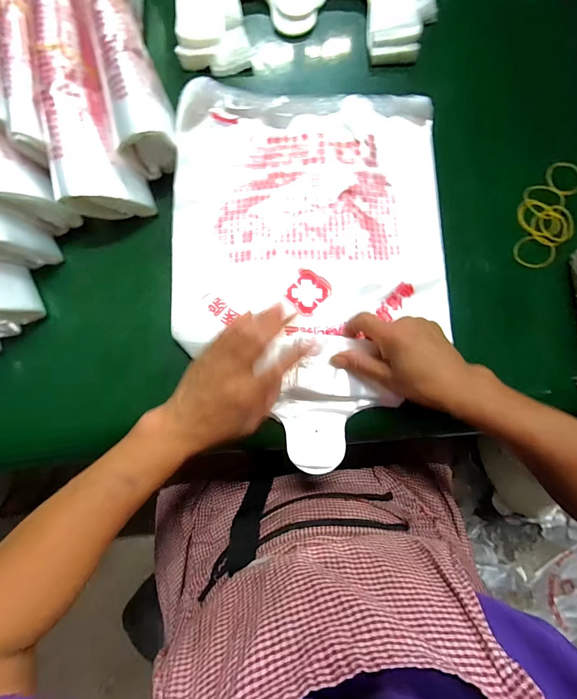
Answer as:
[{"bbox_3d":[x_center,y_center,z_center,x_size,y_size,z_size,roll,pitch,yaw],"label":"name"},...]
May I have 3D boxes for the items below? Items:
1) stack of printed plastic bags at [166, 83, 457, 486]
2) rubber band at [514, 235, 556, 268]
[{"bbox_3d":[0.023,-0.090,0.358,0.293,0.031,0.394,-1,82,0],"label":"stack of printed plastic bags"},{"bbox_3d":[0.284,-0.110,0.384,0.045,0.008,0.041,0,71,-1],"label":"rubber band"}]

